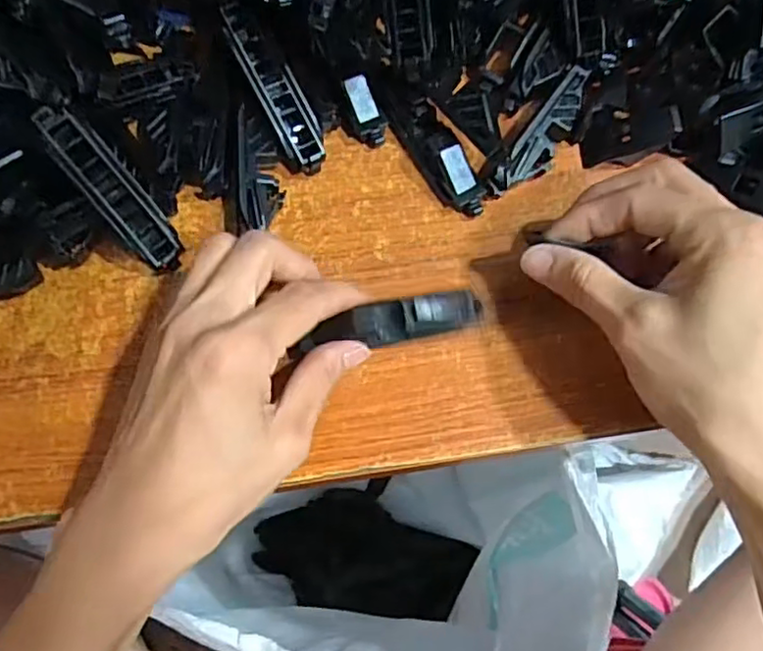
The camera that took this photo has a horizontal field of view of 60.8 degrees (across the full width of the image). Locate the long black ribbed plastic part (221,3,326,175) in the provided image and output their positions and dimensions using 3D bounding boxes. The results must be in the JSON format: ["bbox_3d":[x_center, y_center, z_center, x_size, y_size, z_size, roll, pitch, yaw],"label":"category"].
[{"bbox_3d":[-0.047,-0.104,0.286,0.020,0.010,0.076,-31,96,-11],"label":"long black ribbed plastic part"}]

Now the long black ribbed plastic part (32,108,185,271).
[{"bbox_3d":[-0.110,-0.055,0.266,0.017,0.010,0.075,-41,107,-13],"label":"long black ribbed plastic part"}]

